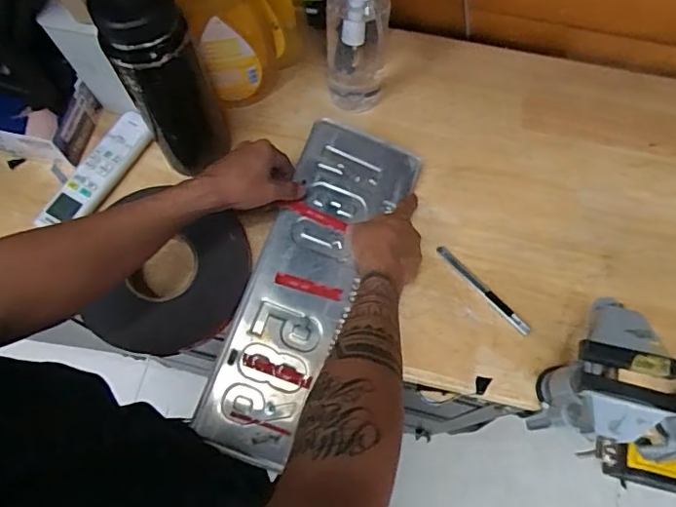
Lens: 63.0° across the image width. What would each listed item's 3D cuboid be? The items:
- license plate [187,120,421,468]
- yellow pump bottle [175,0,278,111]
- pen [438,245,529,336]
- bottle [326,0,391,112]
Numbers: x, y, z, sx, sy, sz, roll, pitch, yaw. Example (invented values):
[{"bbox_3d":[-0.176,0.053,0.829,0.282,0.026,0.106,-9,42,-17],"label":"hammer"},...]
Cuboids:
[{"bbox_3d":[-0.038,0.028,0.609,0.121,0.012,0.379,25,74,1],"label":"license plate"},{"bbox_3d":[-0.114,-0.238,0.587,0.085,0.245,0.048,-18,72,-6],"label":"yellow pump bottle"},{"bbox_3d":[0.162,0.040,0.616,0.013,0.009,0.133,-41,76,-13],"label":"pen"},{"bbox_3d":[0.022,-0.266,0.578,0.070,0.277,0.094,2,71,1],"label":"bottle"}]

